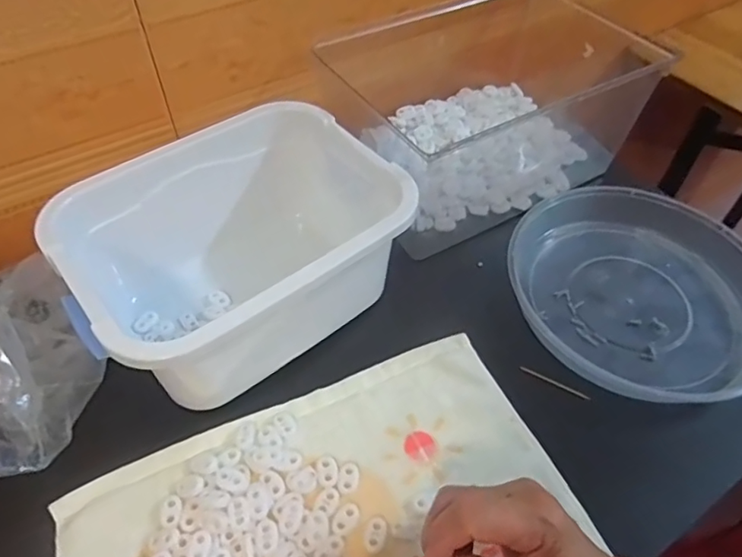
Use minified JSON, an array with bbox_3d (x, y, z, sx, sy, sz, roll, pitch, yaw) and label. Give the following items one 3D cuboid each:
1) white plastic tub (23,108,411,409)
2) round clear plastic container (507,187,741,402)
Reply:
[{"bbox_3d":[-0.113,-0.021,0.471,0.251,0.145,0.196,-27,55,-22],"label":"white plastic tub"},{"bbox_3d":[0.243,0.008,0.490,0.226,0.049,0.218,1,49,-1],"label":"round clear plastic container"}]

